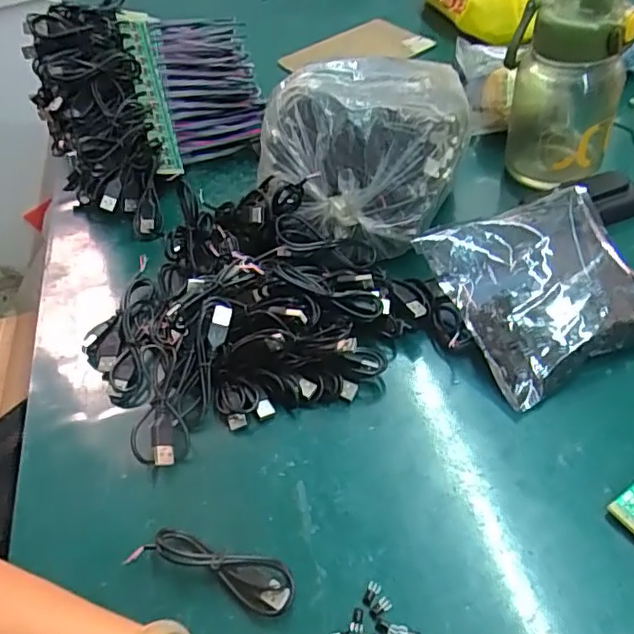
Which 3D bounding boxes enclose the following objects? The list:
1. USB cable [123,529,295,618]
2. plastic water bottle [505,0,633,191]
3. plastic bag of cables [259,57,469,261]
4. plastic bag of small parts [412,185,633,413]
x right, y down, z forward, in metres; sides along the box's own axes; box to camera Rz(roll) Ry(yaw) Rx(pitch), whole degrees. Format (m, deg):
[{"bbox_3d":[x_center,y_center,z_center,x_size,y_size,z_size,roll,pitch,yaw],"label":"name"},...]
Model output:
[{"bbox_3d":[-0.058,0.143,0.339,0.096,0.012,0.030,13,50,18],"label":"USB cable"},{"bbox_3d":[0.215,-0.200,0.518,0.093,0.177,0.088,12,49,18],"label":"plastic water bottle"},{"bbox_3d":[0.043,-0.152,0.504,0.152,0.116,0.181,7,52,15],"label":"plastic bag of cables"},{"bbox_3d":[0.165,-0.022,0.428,0.133,0.040,0.132,-26,65,-4],"label":"plastic bag of small parts"}]

